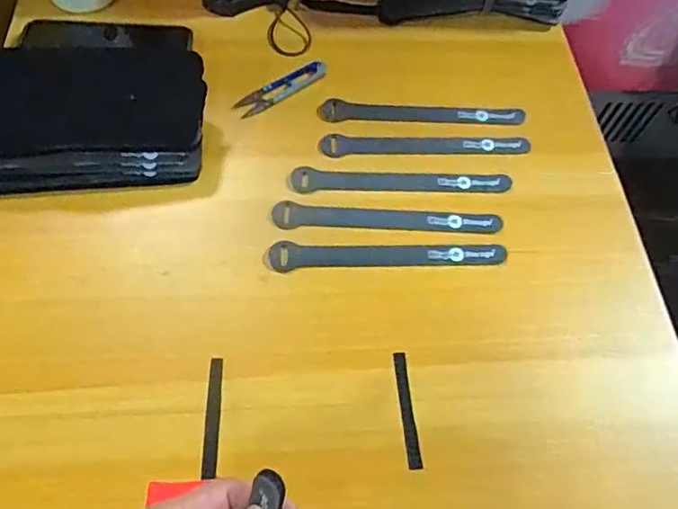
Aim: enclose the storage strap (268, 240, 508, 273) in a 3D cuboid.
[{"bbox_3d":[0.041,0.000,0.450,0.194,0.009,0.023,-1,63,-4],"label":"storage strap"}]

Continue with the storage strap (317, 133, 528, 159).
[{"bbox_3d":[0.081,-0.103,0.508,0.194,0.009,0.024,-1,63,-4],"label":"storage strap"}]

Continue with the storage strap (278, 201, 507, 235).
[{"bbox_3d":[0.042,-0.029,0.466,0.193,0.008,0.024,4,62,-2],"label":"storage strap"}]

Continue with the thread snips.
[{"bbox_3d":[-0.055,-0.162,0.526,0.100,0.004,0.025,-35,70,-20],"label":"thread snips"}]

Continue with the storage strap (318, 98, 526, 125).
[{"bbox_3d":[0.081,-0.138,0.527,0.196,0.009,0.027,1,62,-4],"label":"storage strap"}]

